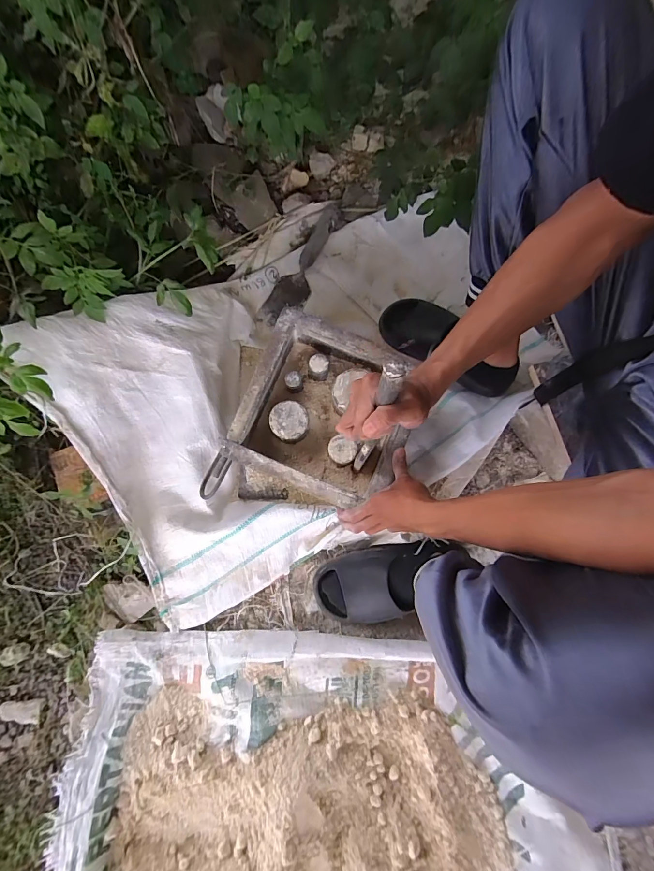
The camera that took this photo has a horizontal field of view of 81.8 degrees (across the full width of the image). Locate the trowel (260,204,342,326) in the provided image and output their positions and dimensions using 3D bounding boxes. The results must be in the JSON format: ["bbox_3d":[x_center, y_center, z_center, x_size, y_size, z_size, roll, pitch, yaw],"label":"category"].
[{"bbox_3d":[-0.043,-0.332,0.737,0.069,0.040,0.269,29,80,6],"label":"trowel"}]

